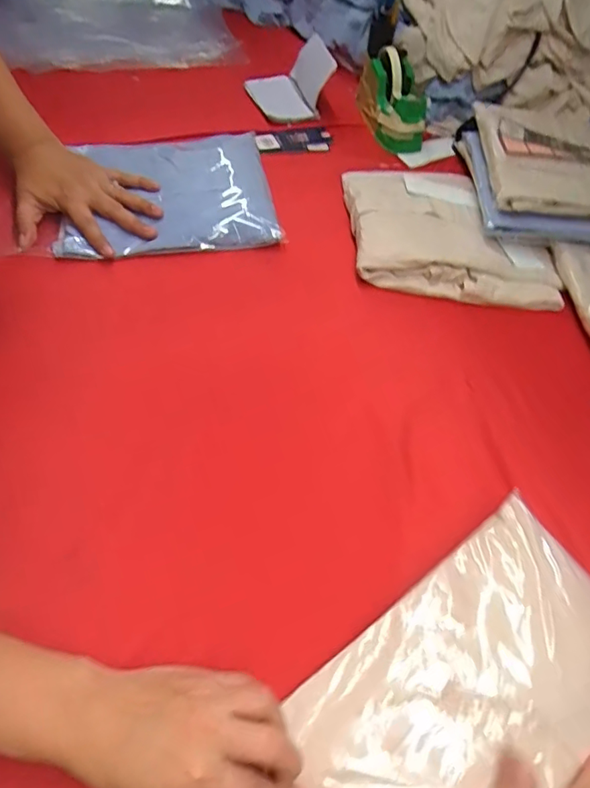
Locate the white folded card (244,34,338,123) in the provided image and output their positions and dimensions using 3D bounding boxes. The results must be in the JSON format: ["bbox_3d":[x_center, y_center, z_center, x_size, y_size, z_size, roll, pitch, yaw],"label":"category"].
[{"bbox_3d":[-0.008,-0.528,0.872,0.158,0.132,0.035,-1,55,-12],"label":"white folded card"}]

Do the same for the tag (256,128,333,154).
[{"bbox_3d":[-0.002,-0.376,0.753,0.113,0.011,0.049,-3,56,-4],"label":"tag"}]

